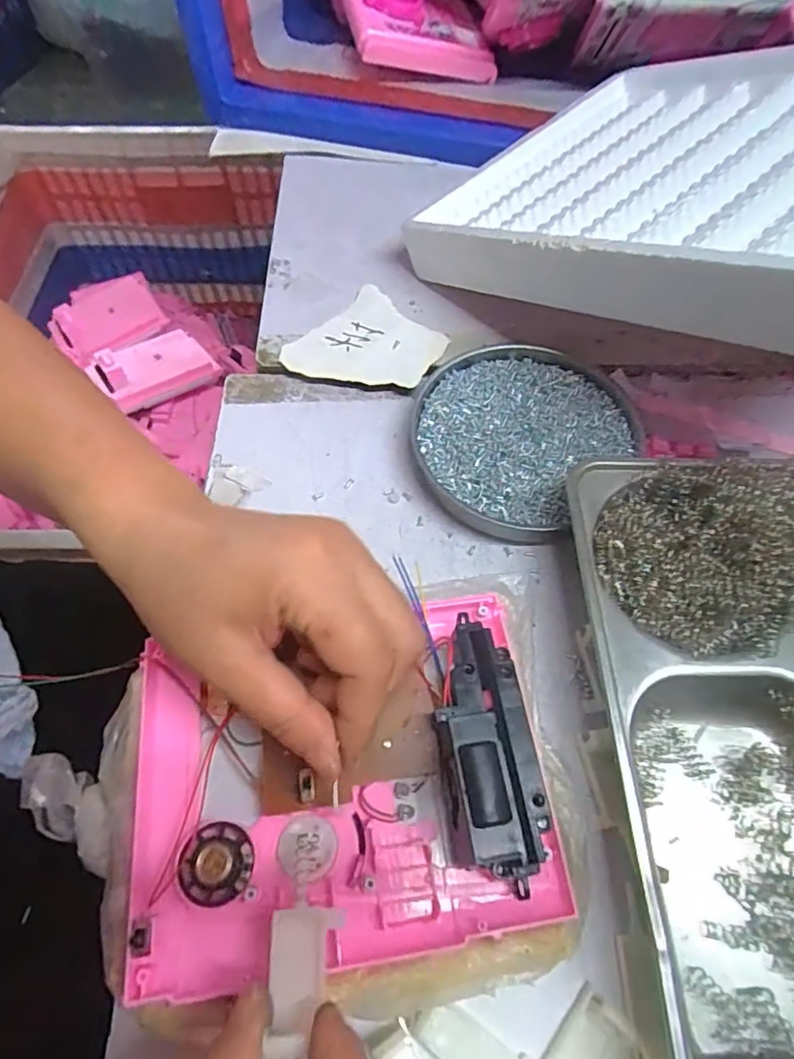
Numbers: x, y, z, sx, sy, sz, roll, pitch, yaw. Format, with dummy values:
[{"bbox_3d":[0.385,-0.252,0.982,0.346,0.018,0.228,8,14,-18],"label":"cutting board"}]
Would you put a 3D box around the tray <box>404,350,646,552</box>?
[{"bbox_3d":[0.074,-0.061,0.358,0.119,0.017,0.131,39,68,19],"label":"tray"}]

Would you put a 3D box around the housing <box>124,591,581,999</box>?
[{"bbox_3d":[-0.027,0.099,0.229,0.172,0.041,0.140,-7,60,-5],"label":"housing"}]

